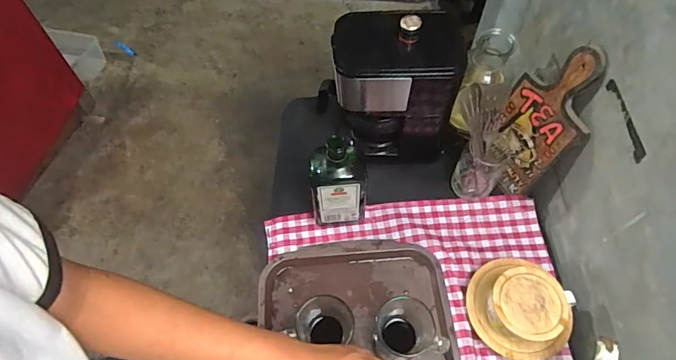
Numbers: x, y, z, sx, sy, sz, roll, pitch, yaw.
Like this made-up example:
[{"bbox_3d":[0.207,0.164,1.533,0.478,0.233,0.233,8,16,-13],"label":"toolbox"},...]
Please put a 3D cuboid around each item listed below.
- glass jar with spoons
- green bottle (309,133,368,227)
[{"bbox_3d":[0.244,-0.053,0.730,0.101,0.204,0.078,29,65,16],"label":"glass jar with spoons"},{"bbox_3d":[0.005,0.006,0.700,0.096,0.220,0.072,3,61,3],"label":"green bottle"}]

